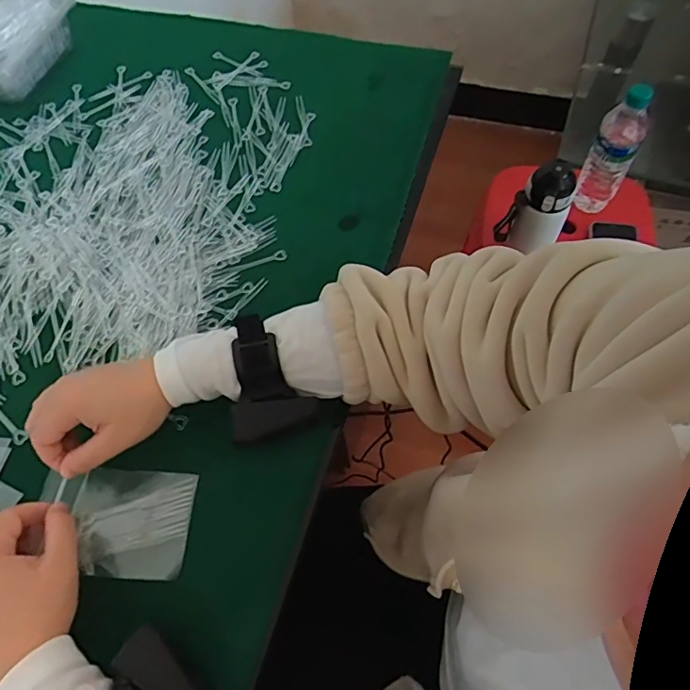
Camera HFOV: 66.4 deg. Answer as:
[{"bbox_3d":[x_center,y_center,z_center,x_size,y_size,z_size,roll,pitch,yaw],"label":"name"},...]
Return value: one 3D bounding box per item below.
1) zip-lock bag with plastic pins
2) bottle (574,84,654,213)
[{"bbox_3d":[-0.180,0.137,0.411,0.117,0.010,0.078,2,63,4],"label":"zip-lock bag with plastic pins"},{"bbox_3d":[0.431,-0.312,0.841,0.065,0.234,0.058,24,66,15],"label":"bottle"}]

